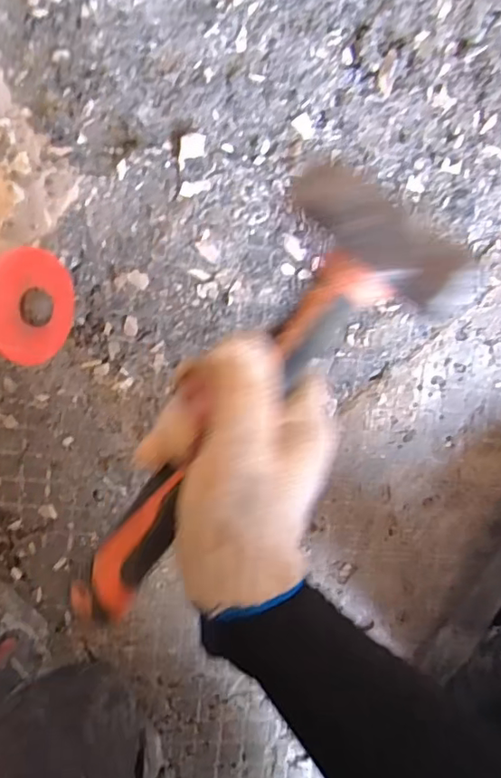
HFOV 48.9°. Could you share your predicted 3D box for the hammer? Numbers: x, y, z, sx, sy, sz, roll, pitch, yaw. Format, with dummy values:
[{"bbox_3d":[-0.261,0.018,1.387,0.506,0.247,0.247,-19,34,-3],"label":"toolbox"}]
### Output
[{"bbox_3d":[-0.012,0.018,0.281,0.082,0.033,0.265,36,103,-8],"label":"hammer"}]

